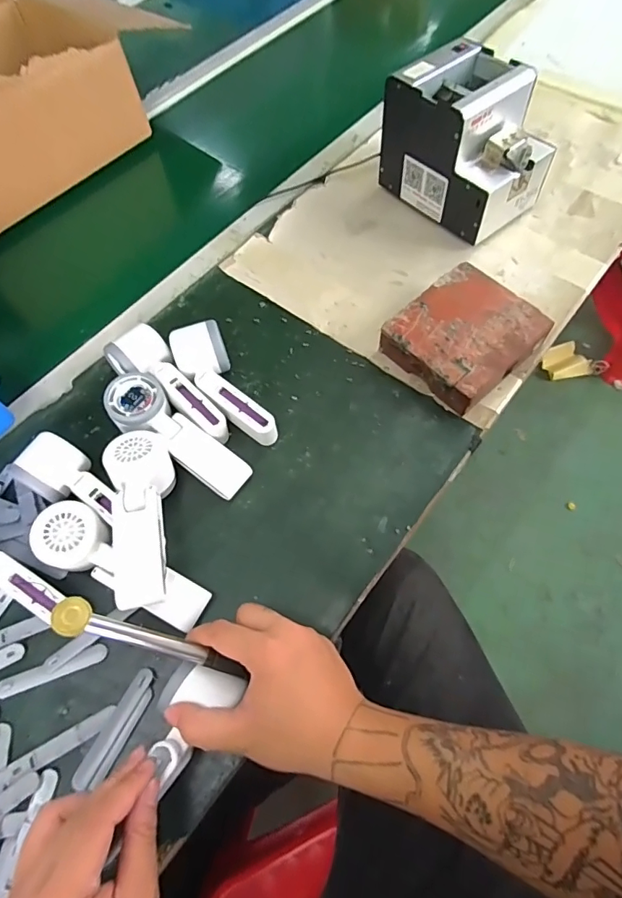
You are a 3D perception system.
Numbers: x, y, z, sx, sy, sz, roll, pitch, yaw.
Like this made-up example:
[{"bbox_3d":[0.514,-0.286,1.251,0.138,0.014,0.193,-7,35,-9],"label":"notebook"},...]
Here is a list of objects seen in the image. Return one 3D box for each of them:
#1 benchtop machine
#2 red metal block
[{"bbox_3d":[0.202,-0.390,0.611,0.130,0.145,0.181,-37,67,-14],"label":"benchtop machine"},{"bbox_3d":[0.171,-0.125,0.537,0.144,0.042,0.130,-40,68,-15],"label":"red metal block"}]

